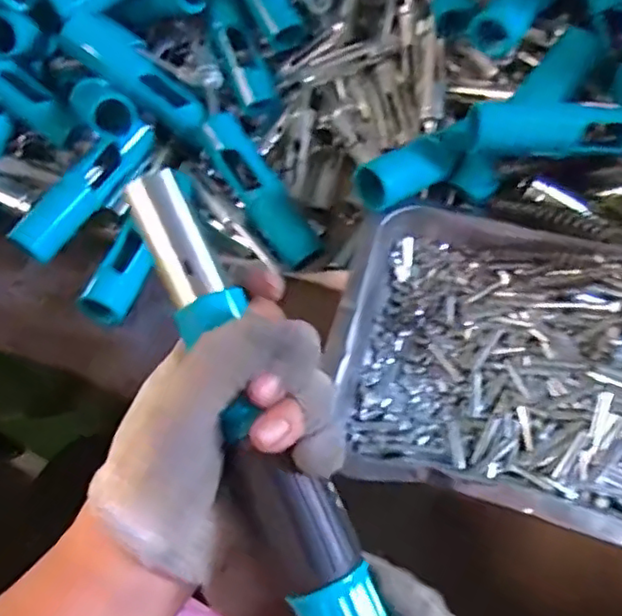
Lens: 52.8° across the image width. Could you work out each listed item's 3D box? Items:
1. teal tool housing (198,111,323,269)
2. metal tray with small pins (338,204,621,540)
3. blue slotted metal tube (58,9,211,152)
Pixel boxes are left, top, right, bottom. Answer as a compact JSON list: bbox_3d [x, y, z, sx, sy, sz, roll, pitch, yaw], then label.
[{"bbox_3d":[-0.035,-0.079,0.426,0.031,0.025,0.117,-34,88,-17],"label":"teal tool housing"},{"bbox_3d":[0.144,0.030,0.343,0.260,0.032,0.183,11,59,12],"label":"metal tray with small pins"},{"bbox_3d":[-0.123,-0.164,0.456,0.116,0.033,0.033,37,61,-14],"label":"blue slotted metal tube"}]

